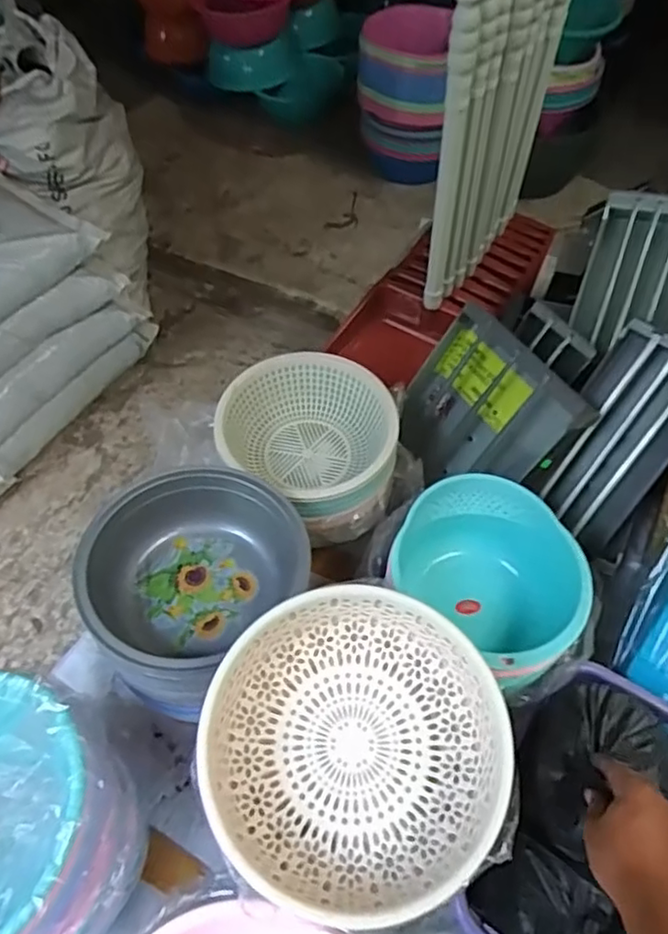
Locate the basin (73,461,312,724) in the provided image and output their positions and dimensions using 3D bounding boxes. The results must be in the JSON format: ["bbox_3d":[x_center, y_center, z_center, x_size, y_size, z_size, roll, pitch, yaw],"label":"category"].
[{"bbox_3d":[-0.158,0.121,0.703,0.202,0.106,0.238,31,61,20],"label":"basin"}]

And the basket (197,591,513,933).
[{"bbox_3d":[0.017,0.243,0.544,0.241,0.098,0.240,0,55,0],"label":"basket"}]

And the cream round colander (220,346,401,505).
[{"bbox_3d":[-0.028,-0.051,0.870,0.228,0.091,0.213,0,55,0],"label":"cream round colander"}]

